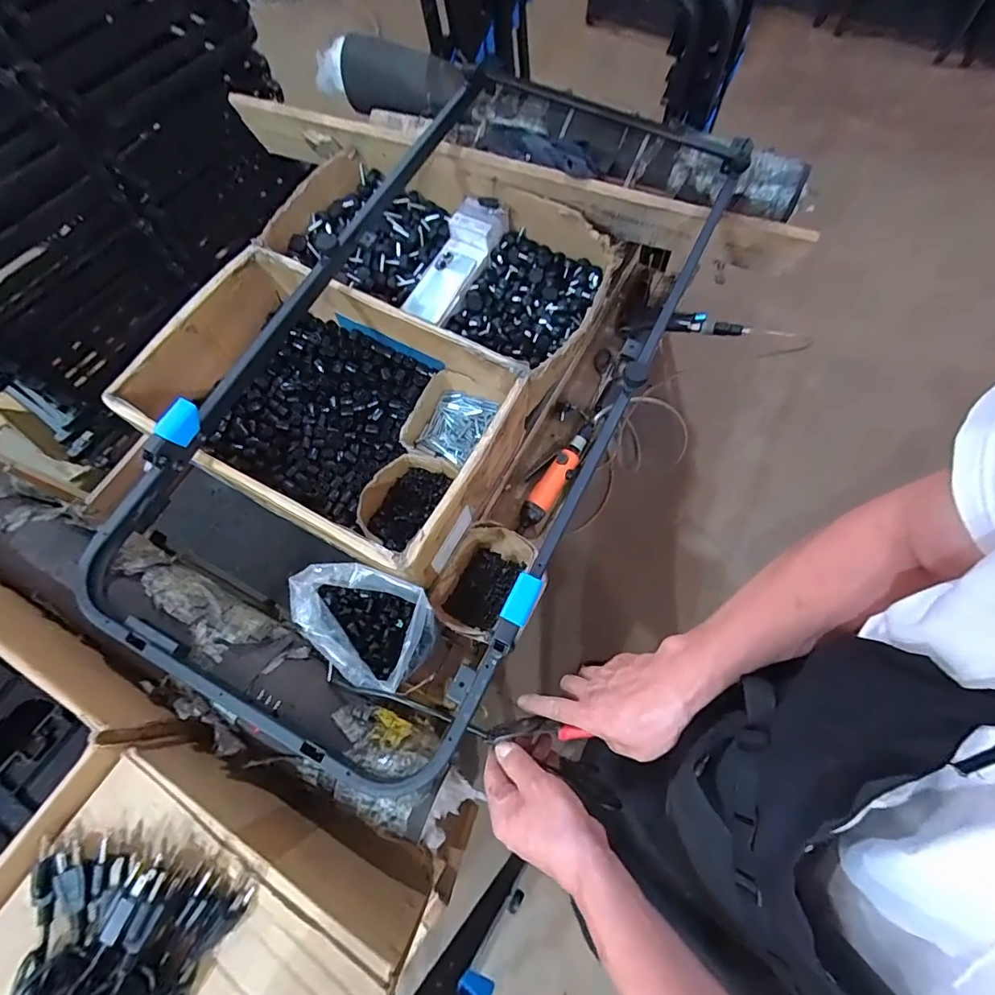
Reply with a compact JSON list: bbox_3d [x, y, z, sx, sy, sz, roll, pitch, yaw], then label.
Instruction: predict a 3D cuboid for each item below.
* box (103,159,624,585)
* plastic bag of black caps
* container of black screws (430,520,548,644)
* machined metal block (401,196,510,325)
[{"bbox_3d":[-0.195,-0.284,0.852,0.607,0.164,0.699,27,72,11],"label":"box"},{"bbox_3d":[-0.177,0.163,0.662,0.184,0.088,0.135,22,71,9],"label":"plastic bag of black caps"},{"bbox_3d":[-0.012,0.138,0.785,0.141,0.099,0.172,29,73,11],"label":"container of black screws"},{"bbox_3d":[-0.072,-0.434,0.914,0.106,0.062,0.274,22,72,9],"label":"machined metal block"}]

